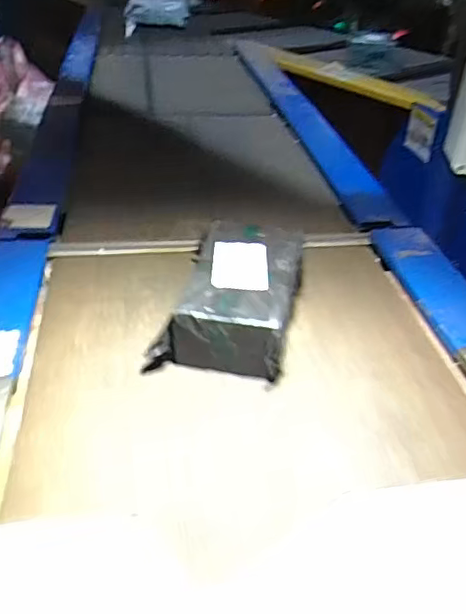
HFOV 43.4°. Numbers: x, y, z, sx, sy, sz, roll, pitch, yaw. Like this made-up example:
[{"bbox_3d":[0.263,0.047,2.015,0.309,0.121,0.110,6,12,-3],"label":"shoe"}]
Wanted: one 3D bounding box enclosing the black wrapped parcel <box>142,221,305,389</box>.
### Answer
[{"bbox_3d":[0.004,-0.021,0.919,0.181,0.111,0.292,9,36,9],"label":"black wrapped parcel"}]

